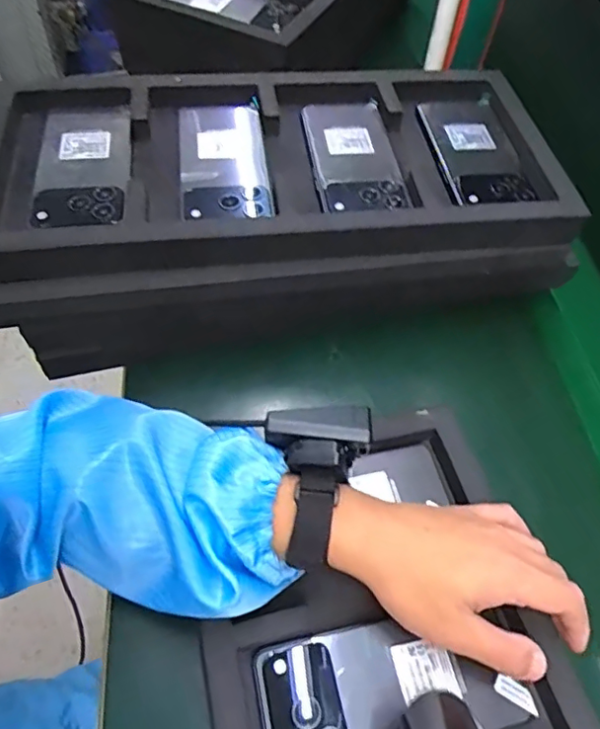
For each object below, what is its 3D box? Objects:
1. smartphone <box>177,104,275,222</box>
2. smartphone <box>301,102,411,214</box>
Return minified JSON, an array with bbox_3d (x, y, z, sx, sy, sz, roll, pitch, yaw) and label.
[{"bbox_3d":[-0.069,-0.183,0.497,0.074,0.009,0.194,-5,56,-8],"label":"smartphone"},{"bbox_3d":[0.048,-0.185,0.499,0.078,0.015,0.182,-2,56,-6],"label":"smartphone"}]

